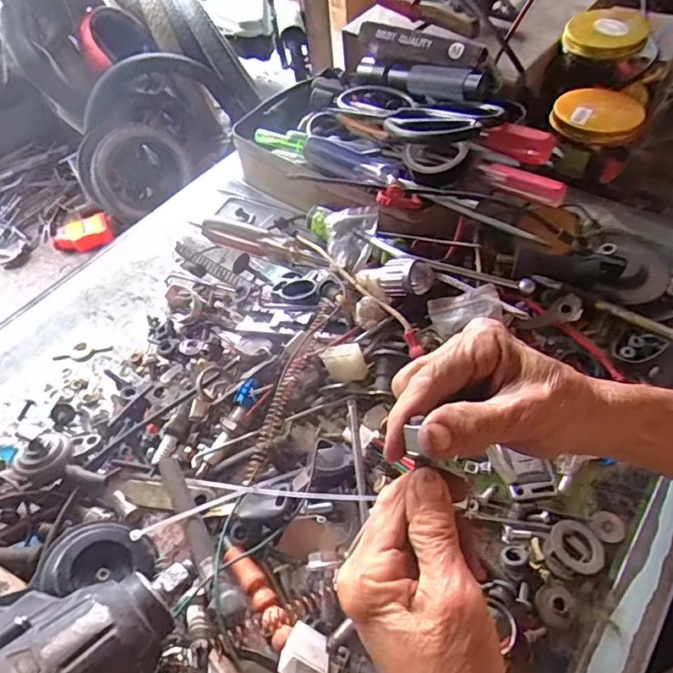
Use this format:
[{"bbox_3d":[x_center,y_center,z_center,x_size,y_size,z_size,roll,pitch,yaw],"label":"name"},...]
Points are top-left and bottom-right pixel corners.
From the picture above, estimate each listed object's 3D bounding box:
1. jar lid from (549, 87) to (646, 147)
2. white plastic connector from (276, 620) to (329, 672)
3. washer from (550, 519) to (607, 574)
[{"bbox_3d":[0.261,-0.226,0.533,0.082,0.020,0.094,17,56,16],"label":"jar lid"},{"bbox_3d":[-0.017,0.173,0.285,0.025,0.031,0.016,21,100,10],"label":"white plastic connector"},{"bbox_3d":[0.152,0.132,0.337,0.031,0.006,0.034,-2,53,3],"label":"washer"}]

